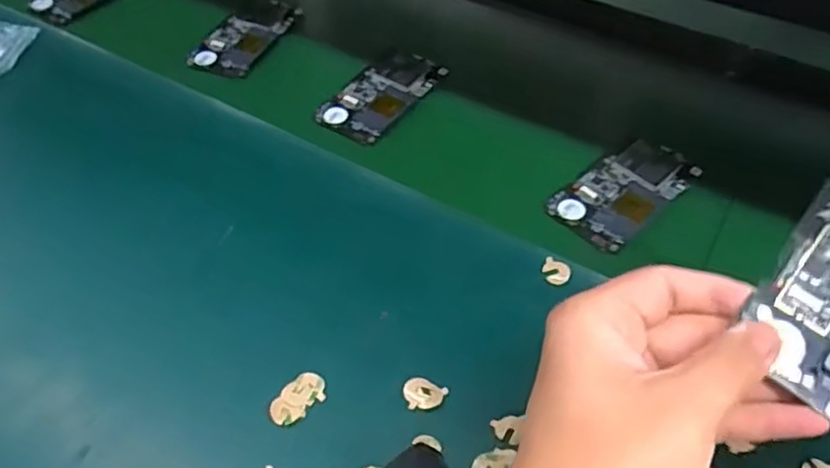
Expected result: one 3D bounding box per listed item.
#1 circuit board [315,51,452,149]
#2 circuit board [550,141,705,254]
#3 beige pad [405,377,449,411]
[{"bbox_3d":[-0.028,-0.127,0.583,0.062,0.009,0.125,27,54,22],"label":"circuit board"},{"bbox_3d":[0.165,-0.035,0.504,0.128,0.007,0.065,-34,57,-26],"label":"circuit board"},{"bbox_3d":[0.007,0.096,0.390,0.026,0.004,0.019,2,49,1],"label":"beige pad"}]

